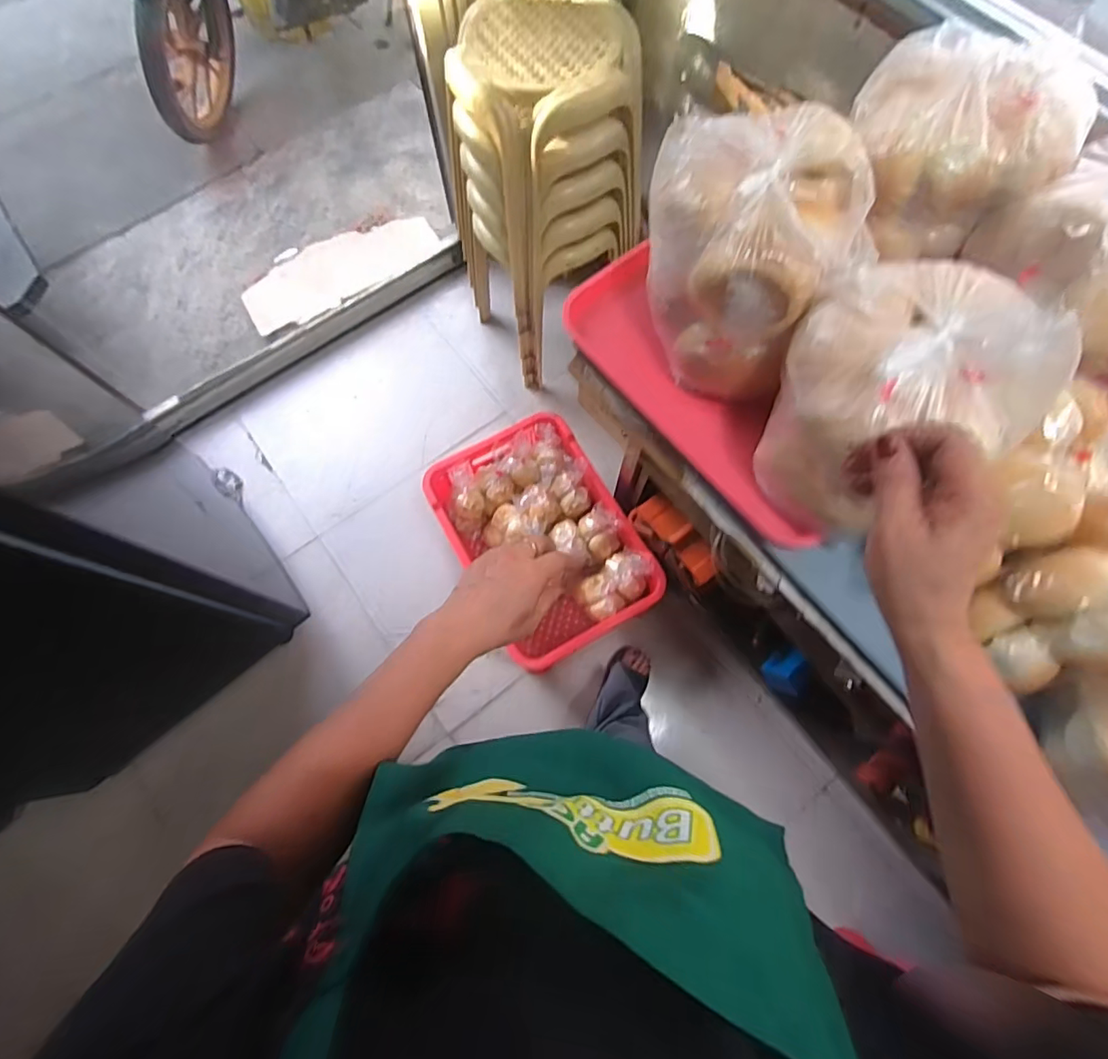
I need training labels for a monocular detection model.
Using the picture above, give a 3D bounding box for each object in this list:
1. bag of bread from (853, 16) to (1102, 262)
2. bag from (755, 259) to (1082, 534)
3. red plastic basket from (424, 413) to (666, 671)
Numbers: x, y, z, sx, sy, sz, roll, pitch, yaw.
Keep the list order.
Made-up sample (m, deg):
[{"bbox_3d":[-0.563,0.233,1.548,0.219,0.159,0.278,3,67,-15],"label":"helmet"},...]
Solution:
[{"bbox_3d":[0.434,-0.425,0.579,0.216,0.139,0.187,0,72,1],"label":"bag of bread"},{"bbox_3d":[0.309,-0.132,0.502,0.178,0.193,0.196,-3,72,0],"label":"bag"},{"bbox_3d":[-0.036,0.038,1.256,0.368,0.206,0.509,-29,74,-8],"label":"red plastic basket"}]

